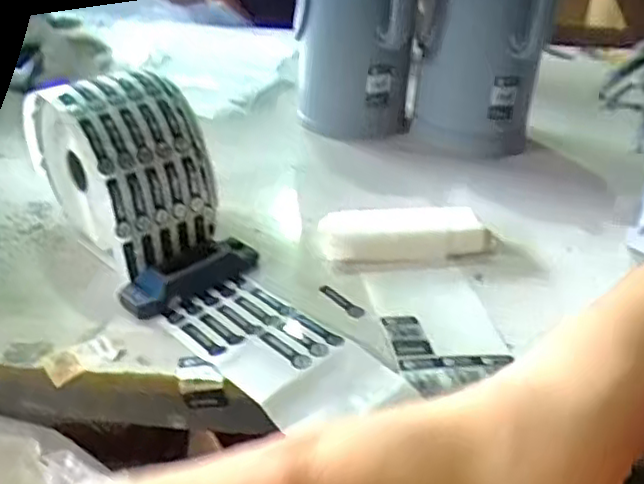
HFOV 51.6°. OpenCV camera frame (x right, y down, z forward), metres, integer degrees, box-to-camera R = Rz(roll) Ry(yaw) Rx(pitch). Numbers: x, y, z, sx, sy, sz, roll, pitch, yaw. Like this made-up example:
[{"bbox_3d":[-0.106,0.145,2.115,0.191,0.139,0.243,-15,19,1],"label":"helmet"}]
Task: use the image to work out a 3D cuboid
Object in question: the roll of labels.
[{"bbox_3d":[-0.187,-0.072,0.645,0.113,0.159,0.158,-25,41,-36],"label":"roll of labels"}]

